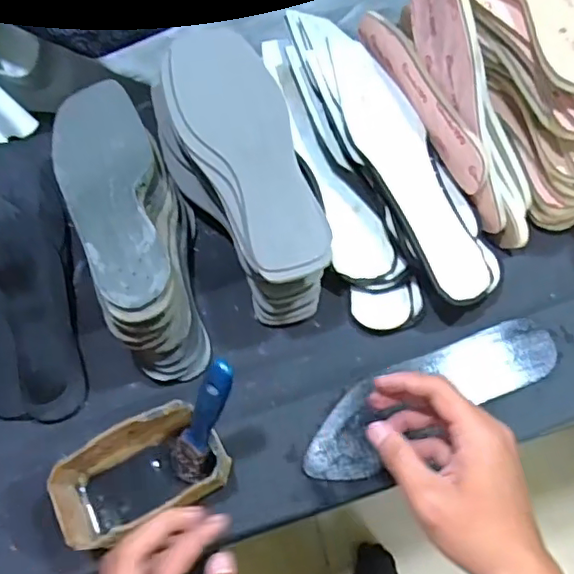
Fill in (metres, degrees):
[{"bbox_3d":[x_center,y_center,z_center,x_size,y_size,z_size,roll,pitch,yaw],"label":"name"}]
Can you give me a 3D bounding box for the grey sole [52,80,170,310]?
[{"bbox_3d":[-0.153,-0.081,0.488,0.080,0.035,0.234,-16,67,-4],"label":"grey sole"}]

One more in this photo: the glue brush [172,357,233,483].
[{"bbox_3d":[-0.064,0.104,0.437,0.030,0.160,0.011,42,47,18],"label":"glue brush"}]

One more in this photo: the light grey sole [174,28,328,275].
[{"bbox_3d":[-0.032,-0.120,0.485,0.081,0.029,0.235,-19,67,-5],"label":"light grey sole"}]

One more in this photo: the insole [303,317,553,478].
[{"bbox_3d":[0.126,0.097,0.518,0.243,0.009,0.070,-25,68,-7],"label":"insole"}]

